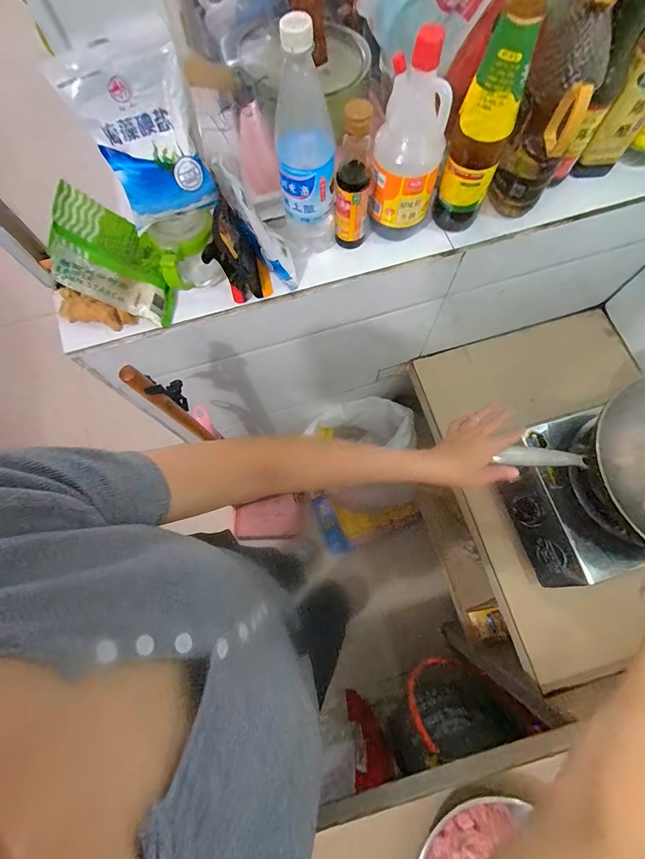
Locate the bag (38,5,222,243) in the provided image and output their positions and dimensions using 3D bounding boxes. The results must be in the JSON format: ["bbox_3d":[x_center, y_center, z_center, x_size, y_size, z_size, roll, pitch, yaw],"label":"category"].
[{"bbox_3d":[-0.184,-0.302,0.389,0.111,0.167,0.041,-15,58,-1],"label":"bag"}]

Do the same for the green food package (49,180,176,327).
[{"bbox_3d":[-0.266,-0.218,0.487,0.027,0.152,0.111,11,84,51],"label":"green food package"}]

